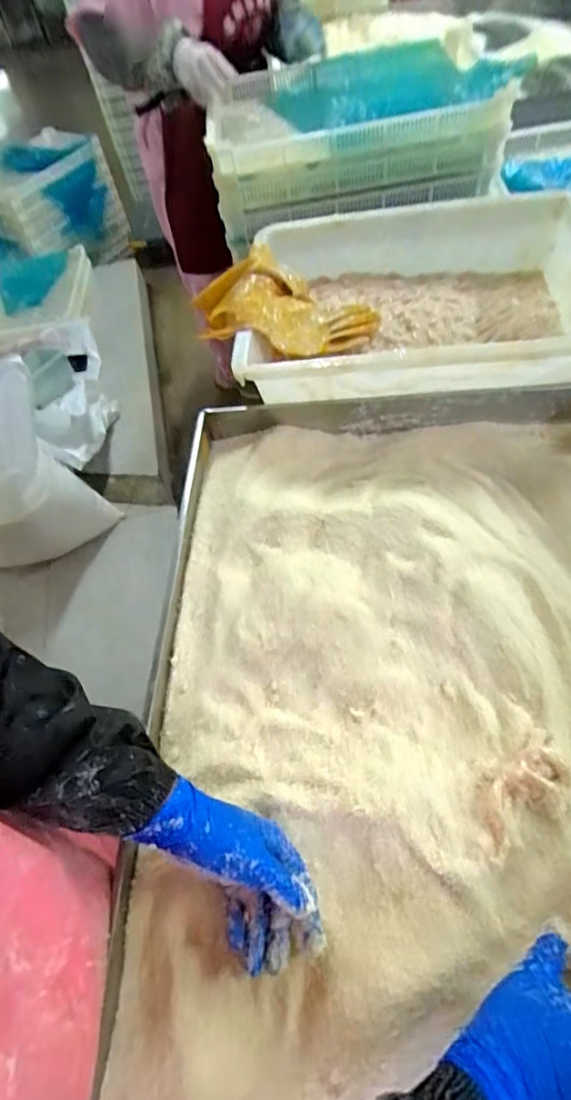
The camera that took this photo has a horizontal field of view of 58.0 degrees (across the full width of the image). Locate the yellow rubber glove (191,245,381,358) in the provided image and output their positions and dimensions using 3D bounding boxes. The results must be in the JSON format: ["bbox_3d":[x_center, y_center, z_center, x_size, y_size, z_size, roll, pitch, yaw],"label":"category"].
[{"bbox_3d":[0.001,-0.380,0.805,0.288,0.074,0.176,-6,58,0],"label":"yellow rubber glove"}]

